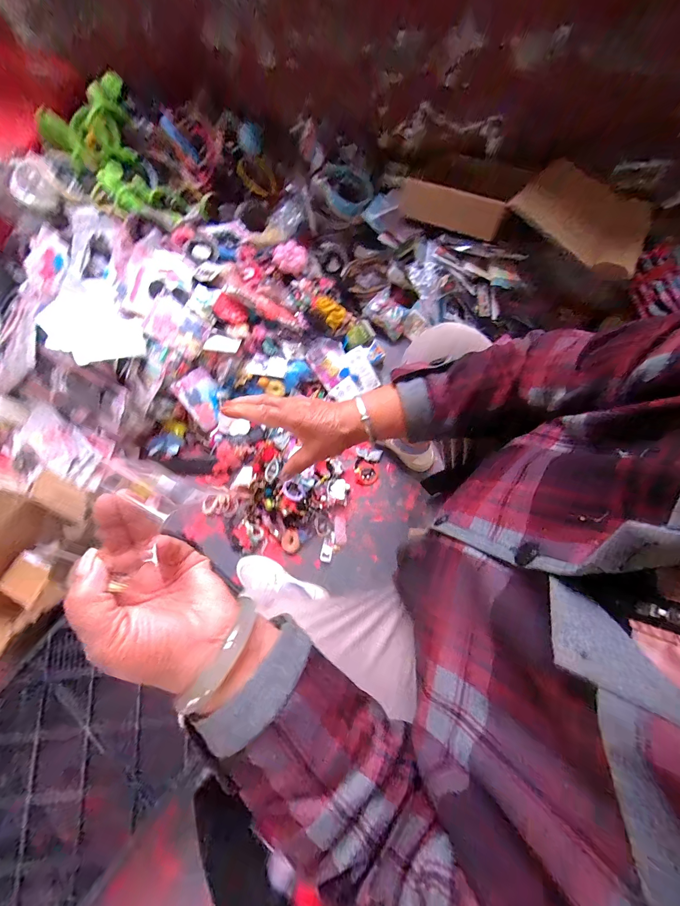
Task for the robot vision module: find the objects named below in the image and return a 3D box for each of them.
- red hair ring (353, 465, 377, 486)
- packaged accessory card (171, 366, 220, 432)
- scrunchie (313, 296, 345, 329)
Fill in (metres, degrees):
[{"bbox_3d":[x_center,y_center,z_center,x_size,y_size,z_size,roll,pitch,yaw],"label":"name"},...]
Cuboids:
[{"bbox_3d":[0.069,0.061,0.858,0.060,0.004,0.054,16,87,-6],"label":"red hair ring"},{"bbox_3d":[-0.362,-0.145,0.857,0.099,0.019,0.147,-41,104,-19],"label":"packaged accessory card"},{"bbox_3d":[-0.031,-0.401,0.905,0.055,0.041,0.100,-43,78,-10],"label":"scrunchie"}]

